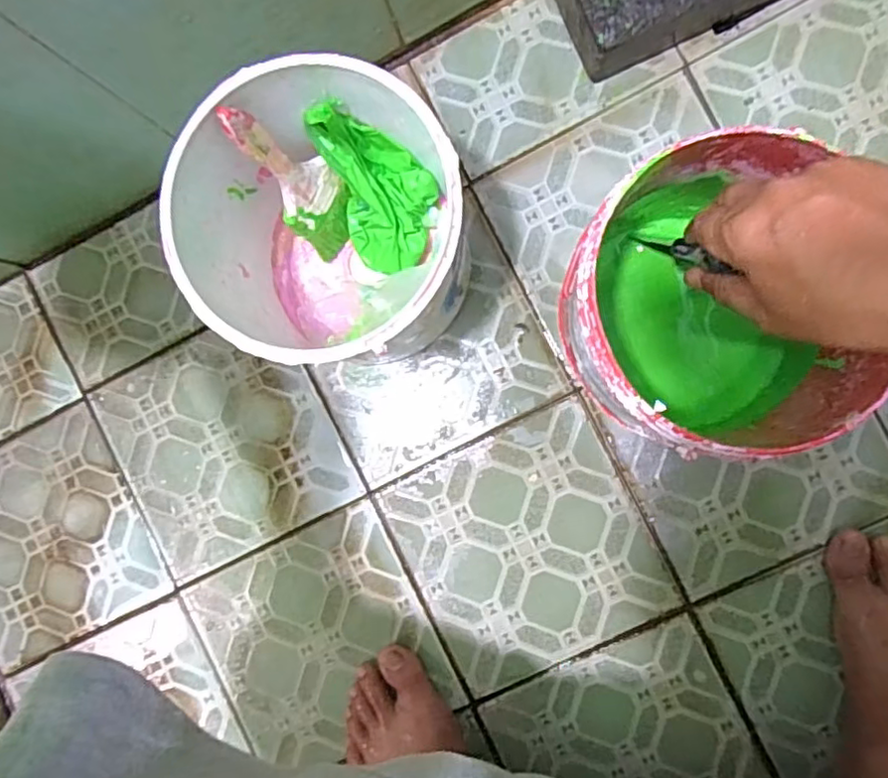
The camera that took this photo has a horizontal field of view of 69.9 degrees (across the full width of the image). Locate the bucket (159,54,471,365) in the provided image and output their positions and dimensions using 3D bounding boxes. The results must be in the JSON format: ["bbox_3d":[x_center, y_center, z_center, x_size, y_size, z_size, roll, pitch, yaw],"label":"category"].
[{"bbox_3d":[-0.072,-0.108,0.465,0.176,0.185,0.177,0,90,6],"label":"bucket"}]

